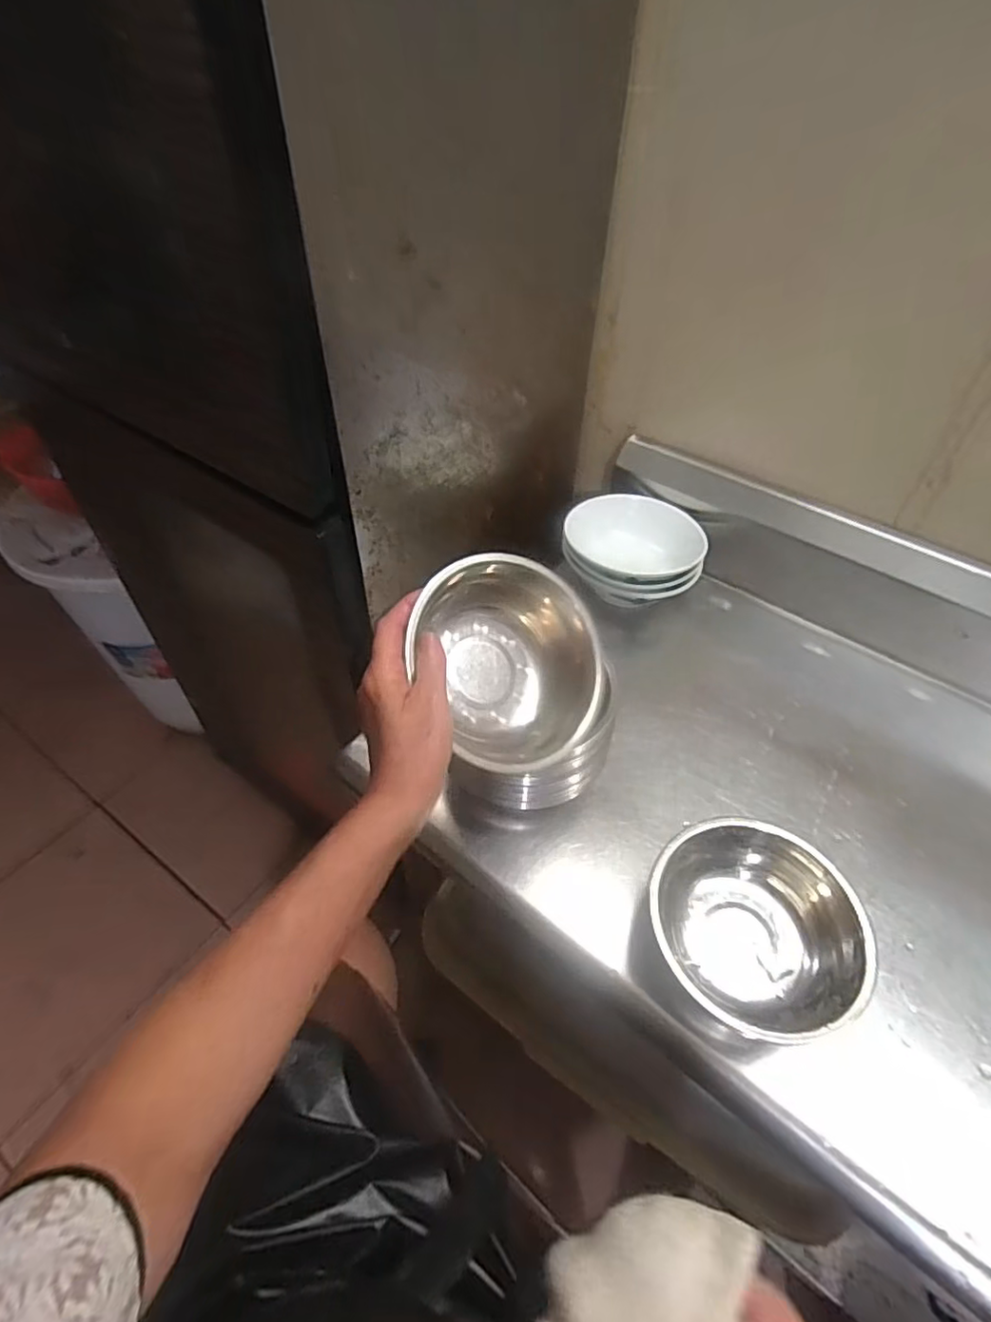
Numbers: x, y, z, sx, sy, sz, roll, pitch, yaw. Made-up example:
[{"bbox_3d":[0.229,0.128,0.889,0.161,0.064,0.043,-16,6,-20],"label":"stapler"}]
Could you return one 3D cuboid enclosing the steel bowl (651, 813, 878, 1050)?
[{"bbox_3d":[0.191,0.194,0.460,0.146,0.068,0.133,2,49,-2],"label":"steel bowl"}]

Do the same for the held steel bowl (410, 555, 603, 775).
[{"bbox_3d":[0.007,0.001,0.453,0.149,0.063,0.149,2,86,-25],"label":"held steel bowl"}]

